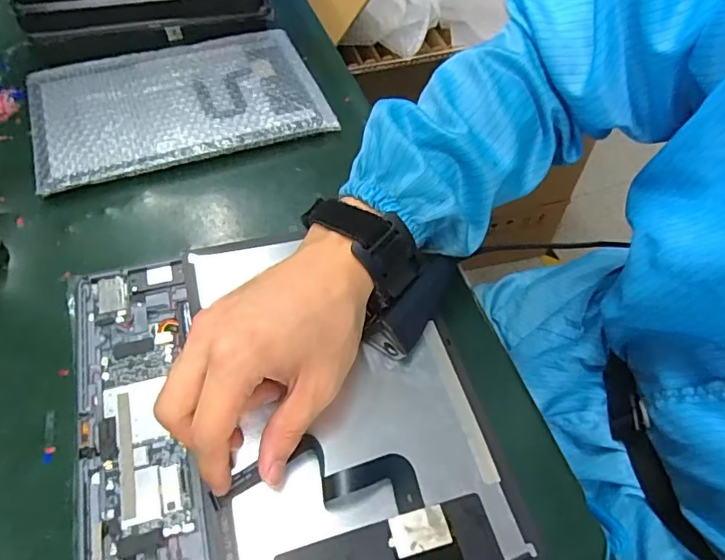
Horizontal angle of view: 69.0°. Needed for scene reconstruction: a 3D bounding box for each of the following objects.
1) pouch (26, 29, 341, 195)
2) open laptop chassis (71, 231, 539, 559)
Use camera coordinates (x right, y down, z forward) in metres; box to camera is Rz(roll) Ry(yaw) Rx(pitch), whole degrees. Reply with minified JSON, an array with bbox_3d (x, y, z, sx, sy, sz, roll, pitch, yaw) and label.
[{"bbox_3d":[-0.179,-0.177,0.518,0.265,0.015,0.175,-17,58,-14],"label":"pouch"},{"bbox_3d":[-0.053,0.072,0.320,0.232,0.025,0.254,-13,57,-12],"label":"open laptop chassis"}]

